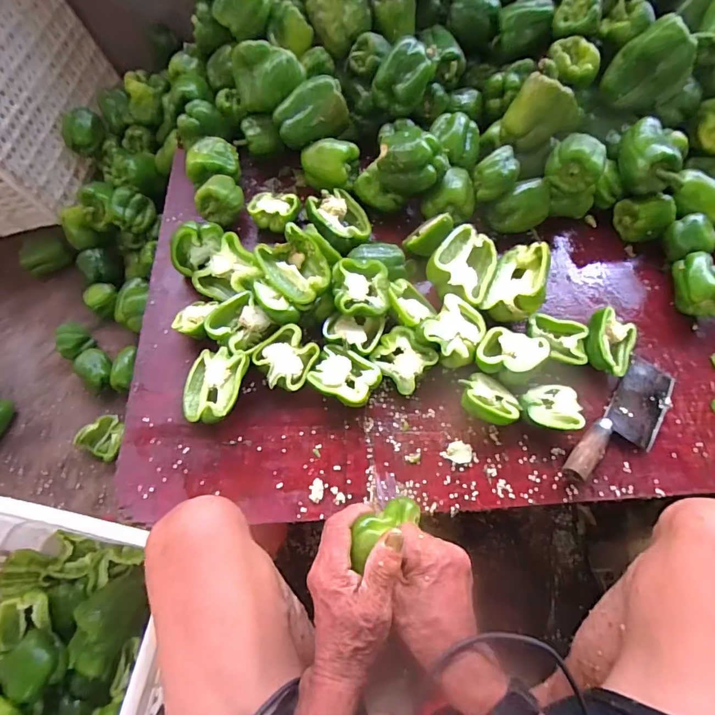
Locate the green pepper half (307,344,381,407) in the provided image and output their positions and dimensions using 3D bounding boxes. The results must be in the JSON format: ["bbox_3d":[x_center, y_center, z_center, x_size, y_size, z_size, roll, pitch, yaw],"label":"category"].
[{"bbox_3d":[-0.016,0.029,0.551,0.078,0.041,0.066,27,65,12],"label":"green pepper half"}]

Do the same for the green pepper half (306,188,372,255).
[{"bbox_3d":[-0.028,-0.208,0.662,0.085,0.033,0.104,-15,64,-9],"label":"green pepper half"}]

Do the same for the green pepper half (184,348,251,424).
[{"bbox_3d":[-0.174,0.036,0.537,0.083,0.027,0.090,4,72,26],"label":"green pepper half"}]

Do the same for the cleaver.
[{"bbox_3d":[0.342,0.083,0.550,0.069,0.030,0.214,39,68,17],"label":"cleaver"}]

